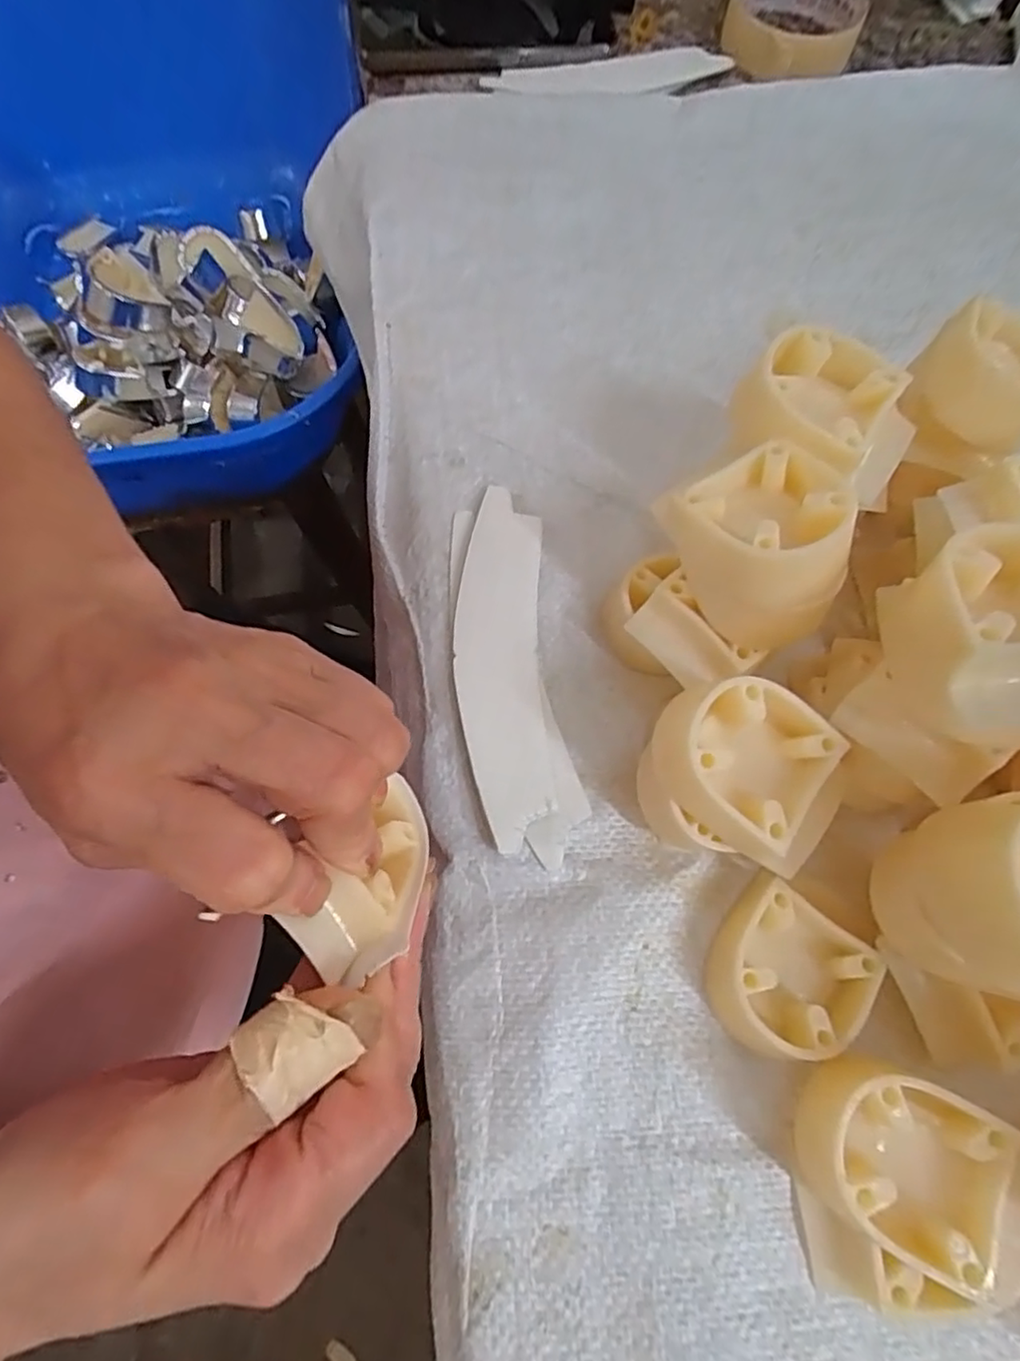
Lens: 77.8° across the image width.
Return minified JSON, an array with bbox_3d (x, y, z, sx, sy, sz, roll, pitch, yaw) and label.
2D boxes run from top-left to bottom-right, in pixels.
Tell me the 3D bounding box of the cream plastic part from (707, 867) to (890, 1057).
[{"bbox_3d":[0.094,0.102,0.219,0.049,0.020,0.052,37,73,11],"label":"cream plastic part"}]

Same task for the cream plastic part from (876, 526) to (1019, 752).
[{"bbox_3d":[0.143,-0.012,0.184,0.052,0.046,0.056,13,71,5],"label":"cream plastic part"}]

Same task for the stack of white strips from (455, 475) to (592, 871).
[{"bbox_3d":[-0.001,-0.008,0.262,0.042,0.009,0.158,-7,70,-5],"label":"stack of white strips"}]

